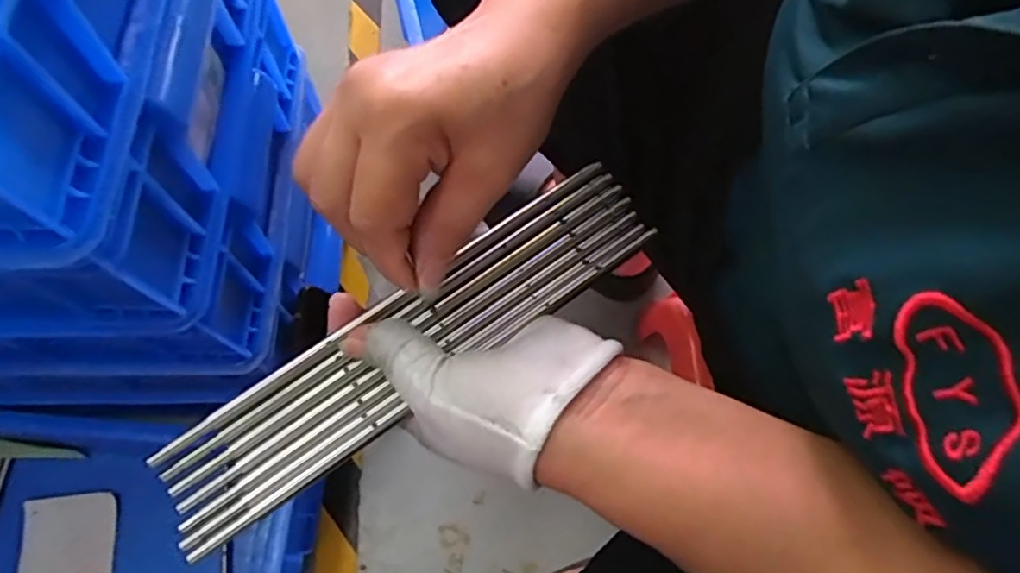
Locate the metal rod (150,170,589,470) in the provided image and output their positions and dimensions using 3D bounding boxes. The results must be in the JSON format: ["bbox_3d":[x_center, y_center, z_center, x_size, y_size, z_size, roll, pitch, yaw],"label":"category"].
[{"bbox_3d":[-0.053,0.005,0.307,0.250,0.004,0.008,-35,73,-15],"label":"metal rod"}]

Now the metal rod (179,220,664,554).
[{"bbox_3d":[-0.028,0.041,0.292,0.250,0.004,0.007,-34,73,-15],"label":"metal rod"}]

